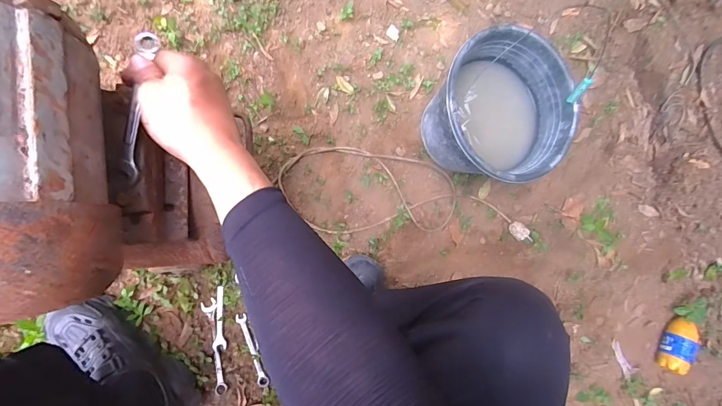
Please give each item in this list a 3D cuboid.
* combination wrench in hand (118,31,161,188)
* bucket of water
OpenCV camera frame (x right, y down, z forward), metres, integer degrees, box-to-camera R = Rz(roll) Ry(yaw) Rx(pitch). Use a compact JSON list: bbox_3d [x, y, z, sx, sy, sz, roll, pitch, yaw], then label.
[{"bbox_3d":[-0.213,-0.087,0.330,0.017,0.010,0.146,11,95,-9],"label":"combination wrench in hand"},{"bbox_3d":[0.263,-0.183,0.729,0.256,0.227,0.263,1,86,-12],"label":"bucket of water"}]

